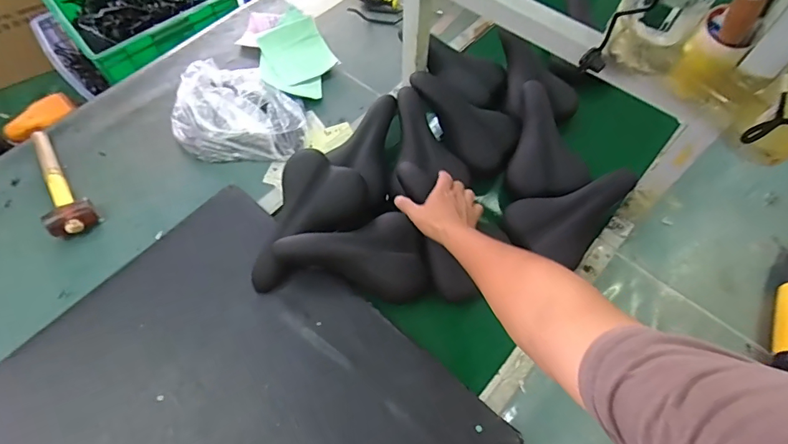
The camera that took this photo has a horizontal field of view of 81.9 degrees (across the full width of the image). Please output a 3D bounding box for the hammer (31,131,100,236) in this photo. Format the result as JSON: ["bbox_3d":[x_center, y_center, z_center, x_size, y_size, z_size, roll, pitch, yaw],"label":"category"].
[{"bbox_3d":[-0.685,-0.084,0.913,0.082,0.038,0.297,-33,65,-20],"label":"hammer"}]

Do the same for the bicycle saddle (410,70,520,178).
[{"bbox_3d":[0.152,-0.227,0.955,0.126,0.070,0.263,-42,85,-21],"label":"bicycle saddle"}]

